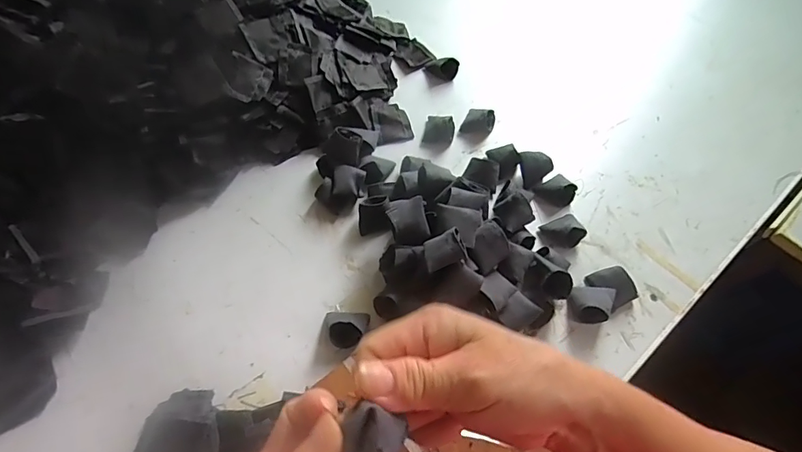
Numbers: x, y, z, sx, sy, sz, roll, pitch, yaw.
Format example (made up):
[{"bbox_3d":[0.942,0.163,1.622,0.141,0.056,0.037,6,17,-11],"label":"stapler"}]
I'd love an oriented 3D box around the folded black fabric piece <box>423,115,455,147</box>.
[{"bbox_3d":[0.048,-0.121,0.562,0.036,0.023,0.037,11,59,5],"label":"folded black fabric piece"}]

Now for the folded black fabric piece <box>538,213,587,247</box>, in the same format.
[{"bbox_3d":[0.178,0.004,0.489,0.047,0.027,0.035,-24,62,-15],"label":"folded black fabric piece"}]

